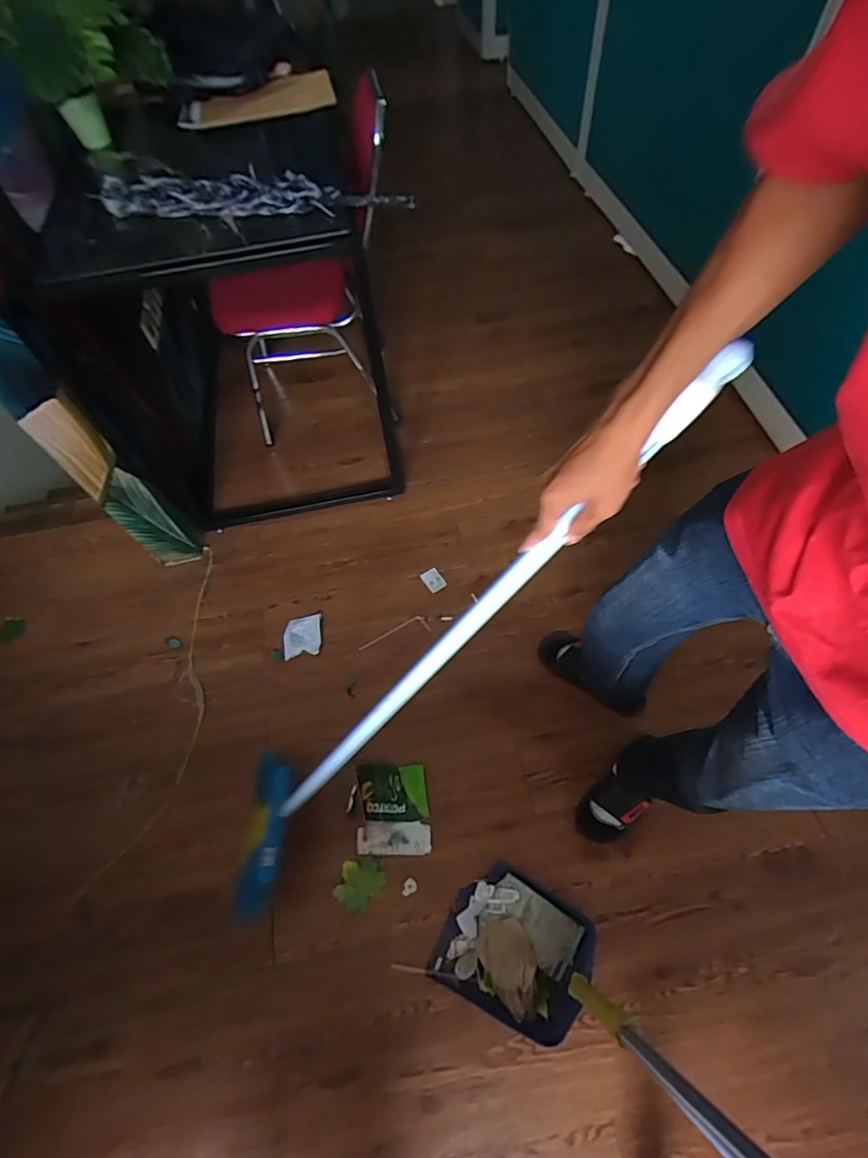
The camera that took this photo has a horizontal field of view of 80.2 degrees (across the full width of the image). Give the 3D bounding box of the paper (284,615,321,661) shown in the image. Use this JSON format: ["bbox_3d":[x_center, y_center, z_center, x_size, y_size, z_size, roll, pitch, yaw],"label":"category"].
[{"bbox_3d":[-0.366,0.157,1.434,0.103,0.018,0.117,-10,60,-2],"label":"paper"}]

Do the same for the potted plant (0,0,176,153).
[{"bbox_3d":[-0.860,-1.219,1.223,0.338,0.261,0.345,12,62,11],"label":"potted plant"}]

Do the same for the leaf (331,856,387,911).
[{"bbox_3d":[-0.166,0.661,1.125,0.105,0.017,0.089,-40,65,-17],"label":"leaf"}]

